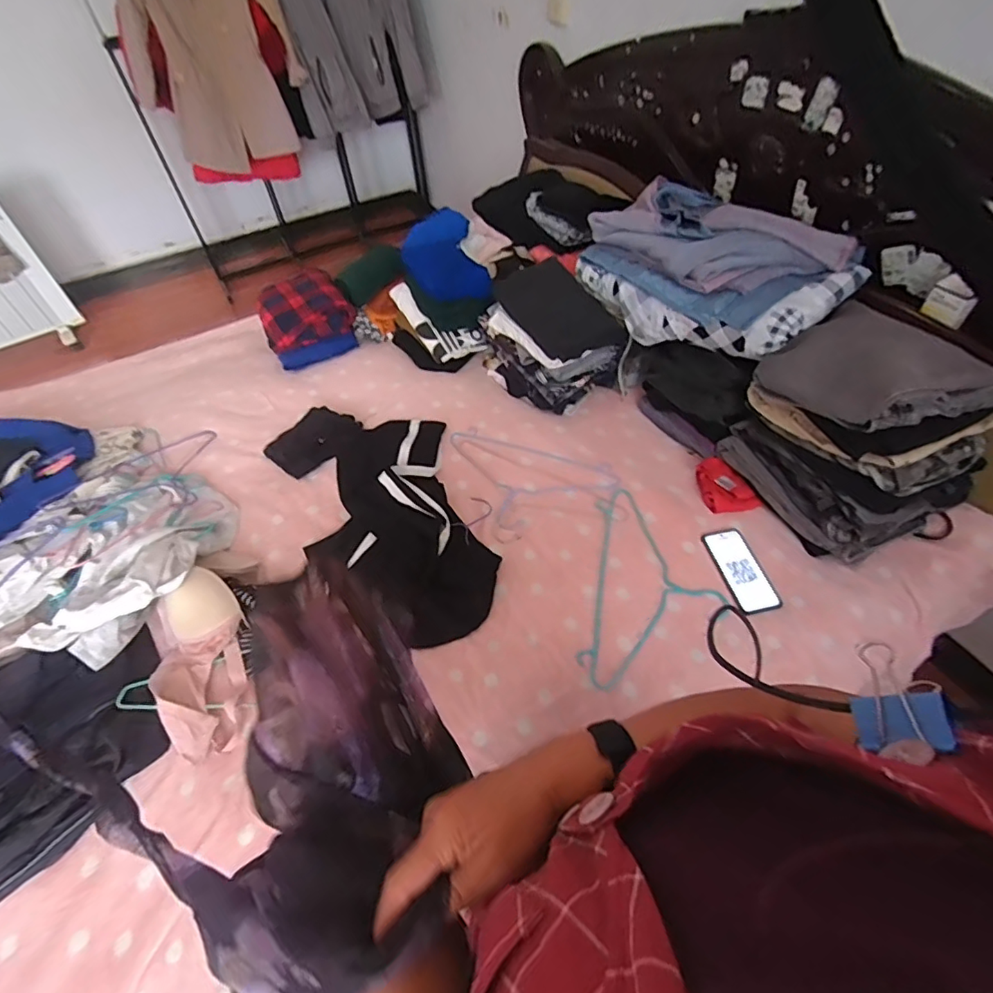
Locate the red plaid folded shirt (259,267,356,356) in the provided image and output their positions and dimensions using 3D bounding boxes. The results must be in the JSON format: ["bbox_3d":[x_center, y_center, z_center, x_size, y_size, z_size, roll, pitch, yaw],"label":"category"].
[{"bbox_3d":[-0.536,-0.532,1.492,0.239,0.078,0.256,-21,52,-12],"label":"red plaid folded shirt"}]

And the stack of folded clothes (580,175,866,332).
[{"bbox_3d":[0.447,-0.509,1.109,0.340,0.133,0.473,-34,56,-12],"label":"stack of folded clothes"}]

